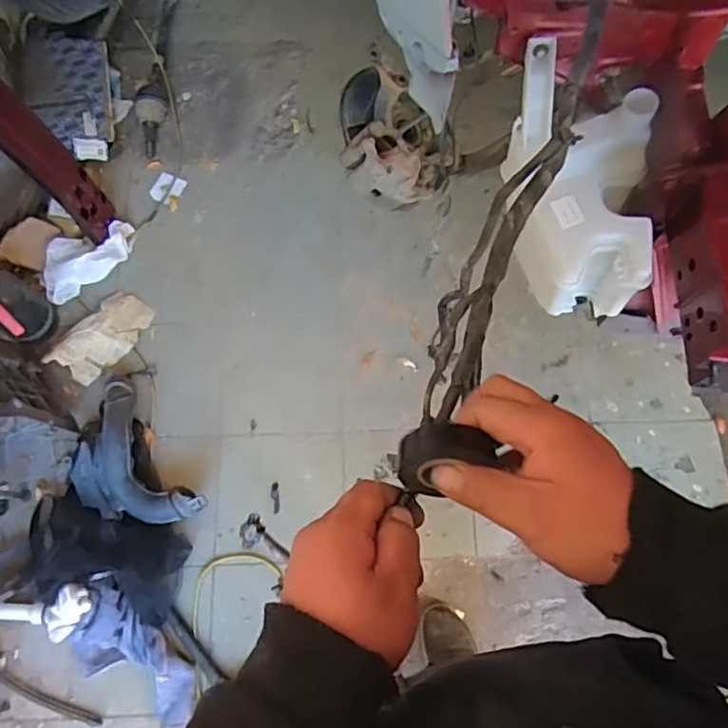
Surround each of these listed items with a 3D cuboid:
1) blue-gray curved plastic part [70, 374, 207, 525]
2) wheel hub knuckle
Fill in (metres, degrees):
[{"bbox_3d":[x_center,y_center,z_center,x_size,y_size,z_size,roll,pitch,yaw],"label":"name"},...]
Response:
[{"bbox_3d":[-0.563,0.232,1.380,0.212,0.111,0.397,-37,75,-11],"label":"blue-gray curved plastic part"},{"bbox_3d":[0.043,-0.451,1.183,0.250,0.185,0.189,35,75,11],"label":"wheel hub knuckle"}]

